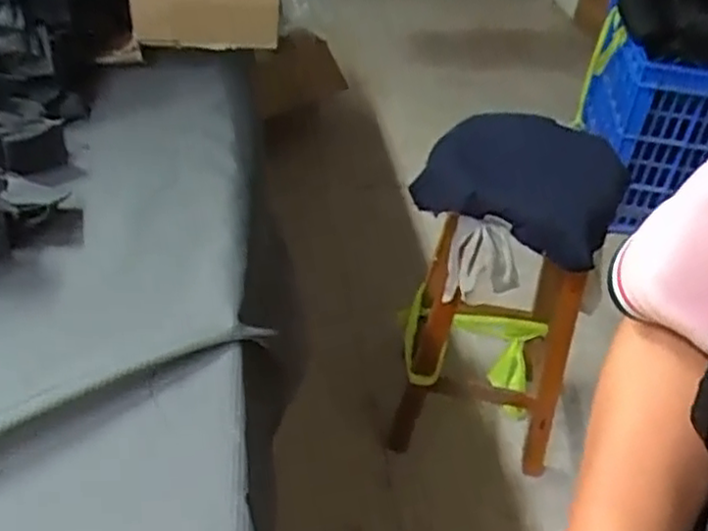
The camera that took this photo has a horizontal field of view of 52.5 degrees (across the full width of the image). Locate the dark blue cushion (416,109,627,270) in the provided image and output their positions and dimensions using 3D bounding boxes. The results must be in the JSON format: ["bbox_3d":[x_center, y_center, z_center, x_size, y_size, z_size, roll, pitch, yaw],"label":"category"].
[{"bbox_3d":[0.235,-0.117,1.009,0.272,0.104,0.205,15,39,12],"label":"dark blue cushion"}]

